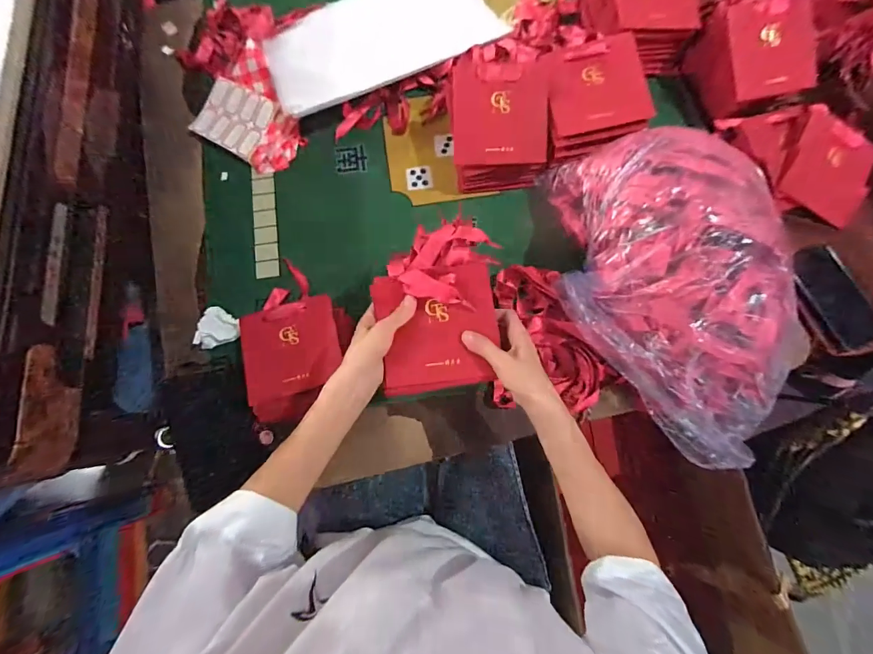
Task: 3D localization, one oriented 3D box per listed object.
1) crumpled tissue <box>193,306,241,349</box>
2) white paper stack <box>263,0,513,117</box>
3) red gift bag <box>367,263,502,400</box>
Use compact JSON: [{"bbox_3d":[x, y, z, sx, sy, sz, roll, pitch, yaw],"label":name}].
[{"bbox_3d":[-0.344,-0.001,0.602,0.055,0.025,0.064,-2,77,1],"label":"crumpled tissue"},{"bbox_3d":[-0.108,-0.533,0.694,0.422,0.016,0.233,-31,76,-12],"label":"white paper stack"},{"bbox_3d":[0.000,0.003,0.466,0.145,0.038,0.144,-7,87,5],"label":"red gift bag"}]

